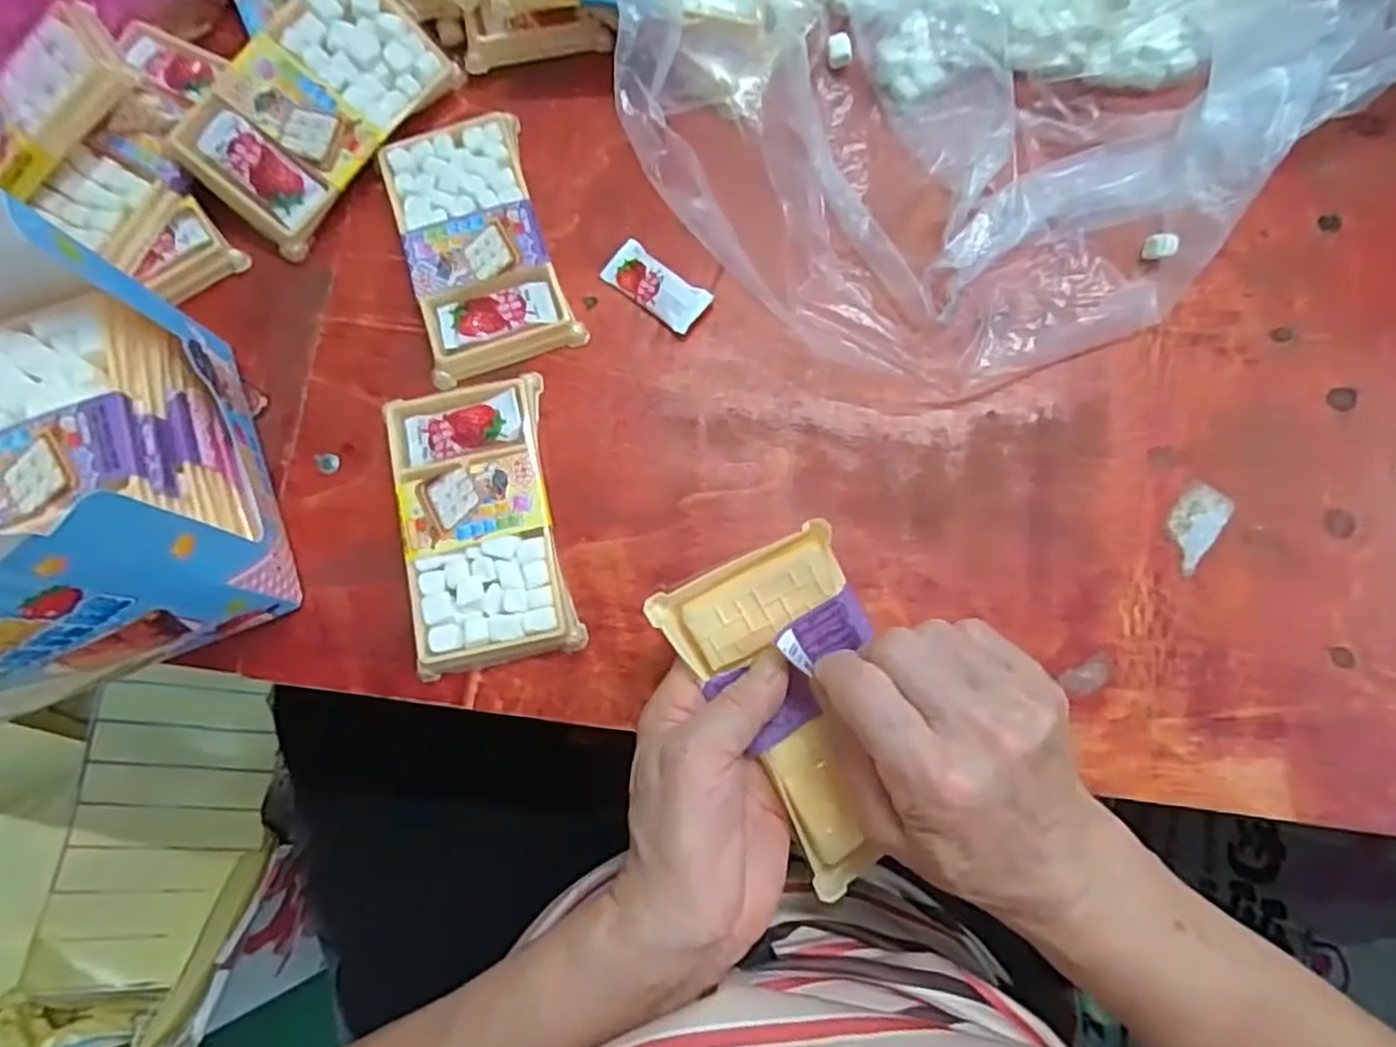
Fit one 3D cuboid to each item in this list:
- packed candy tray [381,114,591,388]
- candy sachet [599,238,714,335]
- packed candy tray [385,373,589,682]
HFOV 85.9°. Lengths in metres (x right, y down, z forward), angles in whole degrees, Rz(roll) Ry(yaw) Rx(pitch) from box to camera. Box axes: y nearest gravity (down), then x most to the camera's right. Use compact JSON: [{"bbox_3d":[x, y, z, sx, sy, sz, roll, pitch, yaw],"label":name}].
[{"bbox_3d":[-0.113,-0.145,0.384,0.072,0.012,0.133,-17,81,-2],"label":"packed candy tray"},{"bbox_3d":[-0.021,-0.121,0.380,0.054,0.006,0.026,38,83,6],"label":"candy sachet"},{"bbox_3d":[-0.104,-0.001,0.358,0.072,0.014,0.135,-12,81,-1],"label":"packed candy tray"}]

